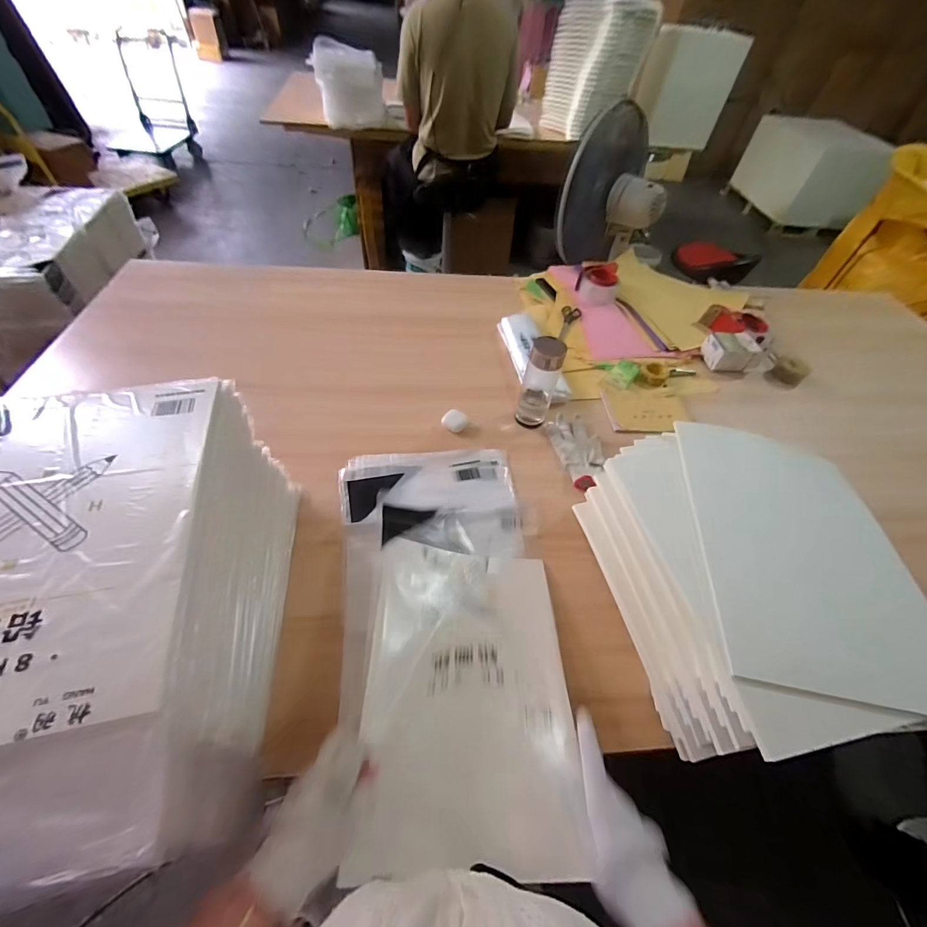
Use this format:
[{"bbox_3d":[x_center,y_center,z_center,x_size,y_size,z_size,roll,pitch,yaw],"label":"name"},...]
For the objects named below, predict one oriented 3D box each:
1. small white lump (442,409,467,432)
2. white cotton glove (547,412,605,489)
[{"bbox_3d":[-0.018,-0.091,0.842,0.048,0.019,0.042,34,57,19],"label":"small white lump"},{"bbox_3d":[0.237,-0.027,0.815,0.091,0.023,0.191,-5,53,-9],"label":"white cotton glove"}]

